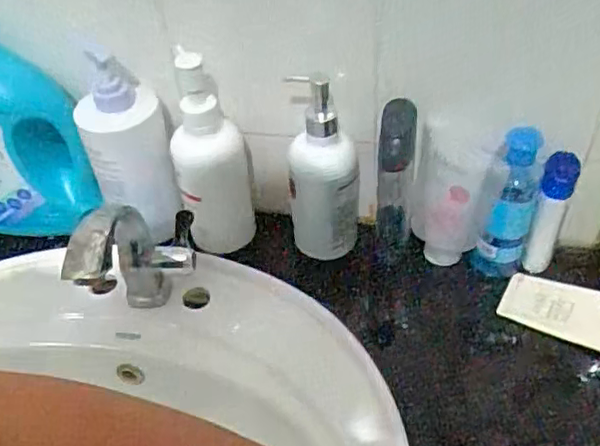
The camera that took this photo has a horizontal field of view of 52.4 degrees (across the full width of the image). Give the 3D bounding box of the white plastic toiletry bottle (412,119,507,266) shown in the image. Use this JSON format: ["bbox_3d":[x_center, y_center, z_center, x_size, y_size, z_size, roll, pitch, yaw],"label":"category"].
[{"bbox_3d":[0.146,-0.024,0.584,0.077,0.134,0.049,9,50,11],"label":"white plastic toiletry bottle"}]

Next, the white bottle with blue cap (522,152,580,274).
[{"bbox_3d":[0.233,-0.004,0.574,0.033,0.133,0.036,21,53,21],"label":"white bottle with blue cap"}]

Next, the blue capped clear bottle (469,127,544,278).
[{"bbox_3d":[0.193,-0.011,0.560,0.043,0.158,0.038,26,55,24],"label":"blue capped clear bottle"}]

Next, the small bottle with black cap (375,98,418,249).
[{"bbox_3d":[0.091,-0.040,0.595,0.040,0.160,0.046,5,49,8],"label":"small bottle with black cap"}]

